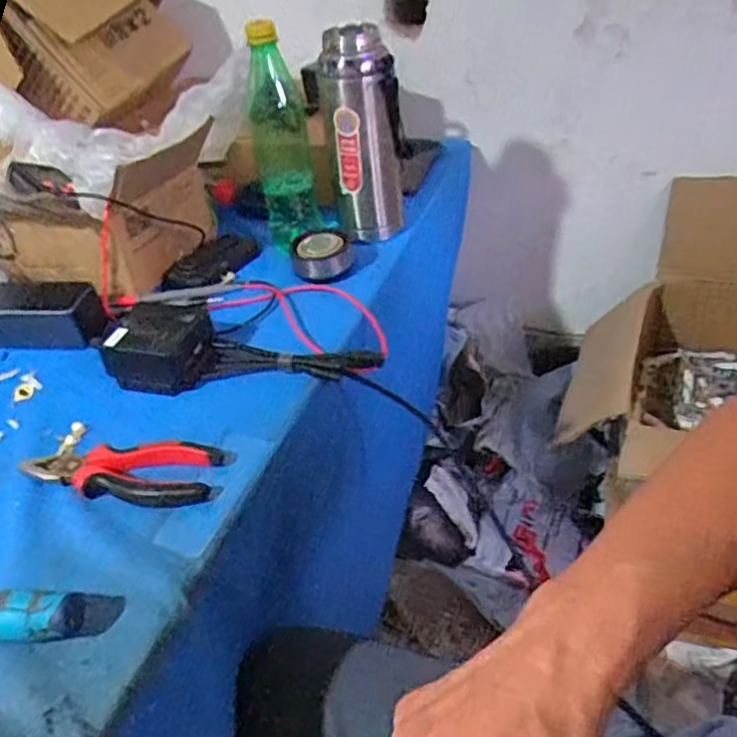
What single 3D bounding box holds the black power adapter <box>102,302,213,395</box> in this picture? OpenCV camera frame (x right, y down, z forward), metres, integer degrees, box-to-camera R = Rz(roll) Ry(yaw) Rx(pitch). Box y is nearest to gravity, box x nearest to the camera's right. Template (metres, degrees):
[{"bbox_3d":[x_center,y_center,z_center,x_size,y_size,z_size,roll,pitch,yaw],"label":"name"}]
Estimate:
[{"bbox_3d":[-0.187,-0.020,0.606,0.087,0.049,0.073,6,41,16],"label":"black power adapter"}]

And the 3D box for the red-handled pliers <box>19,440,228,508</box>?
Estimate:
[{"bbox_3d":[-0.191,0.077,0.511,0.153,0.014,0.058,2,40,11],"label":"red-handled pliers"}]

